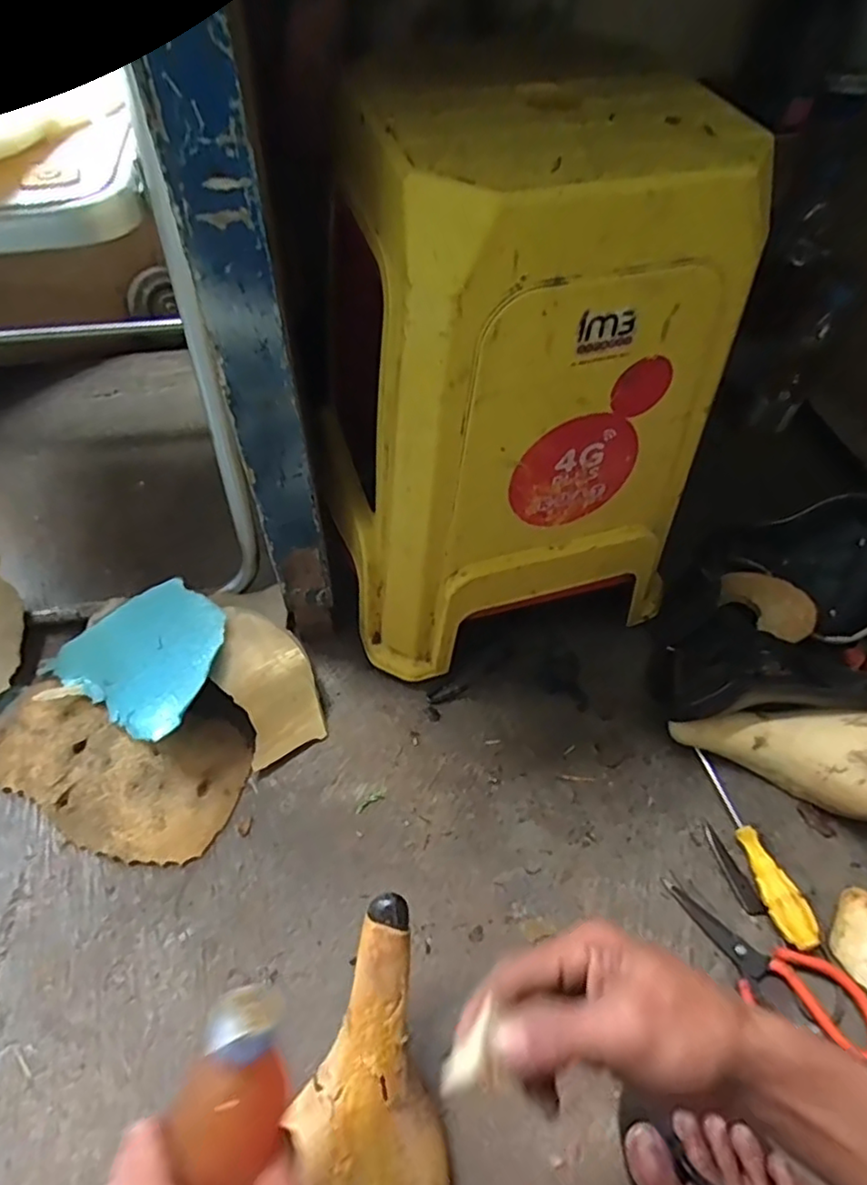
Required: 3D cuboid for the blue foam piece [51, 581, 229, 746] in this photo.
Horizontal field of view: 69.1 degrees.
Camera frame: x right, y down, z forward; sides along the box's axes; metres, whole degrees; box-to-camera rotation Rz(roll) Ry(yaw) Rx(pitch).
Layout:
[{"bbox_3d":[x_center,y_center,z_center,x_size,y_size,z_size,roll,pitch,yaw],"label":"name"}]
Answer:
[{"bbox_3d":[-0.304,0.056,0.647,0.204,0.034,0.152,28,84,28],"label":"blue foam piece"}]

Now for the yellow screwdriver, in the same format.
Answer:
[{"bbox_3d":[0.310,0.242,0.614,0.029,0.029,0.187,-10,56,-11],"label":"yellow screwdriver"}]

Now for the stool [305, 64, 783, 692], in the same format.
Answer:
[{"bbox_3d":[0.069,-0.169,0.590,0.319,0.452,0.249,-13,57,-13],"label":"stool"}]

